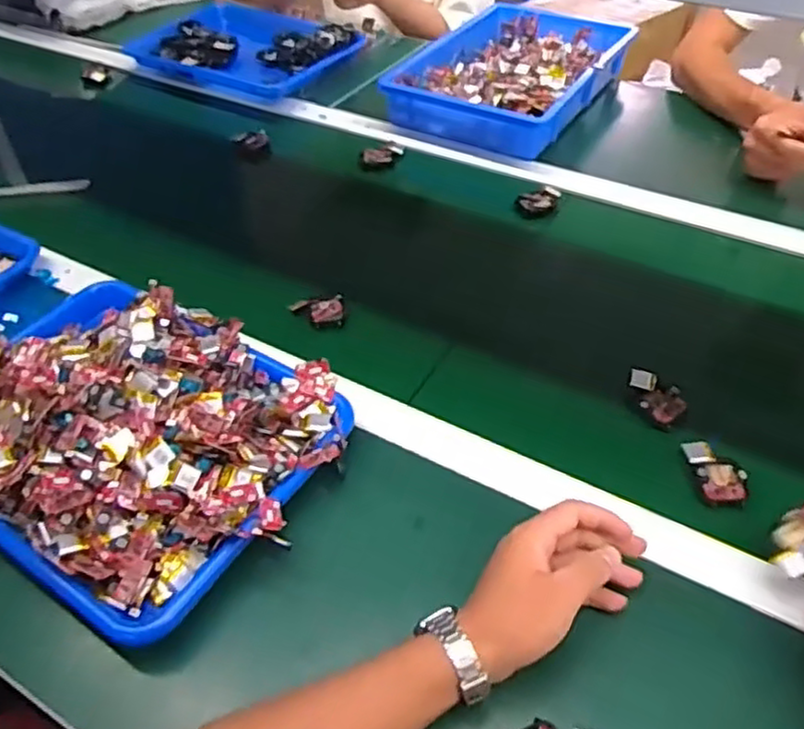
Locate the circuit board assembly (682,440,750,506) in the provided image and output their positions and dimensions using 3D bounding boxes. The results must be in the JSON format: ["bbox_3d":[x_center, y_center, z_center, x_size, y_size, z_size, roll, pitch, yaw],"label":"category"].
[{"bbox_3d":[0.255,0.088,0.571,0.037,0.017,0.059,-7,45,-6],"label":"circuit board assembly"}]

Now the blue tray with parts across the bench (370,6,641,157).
[{"bbox_3d":[0.163,-0.433,1.043,0.269,0.056,0.378,22,50,22],"label":"blue tray with parts across the bench"}]

